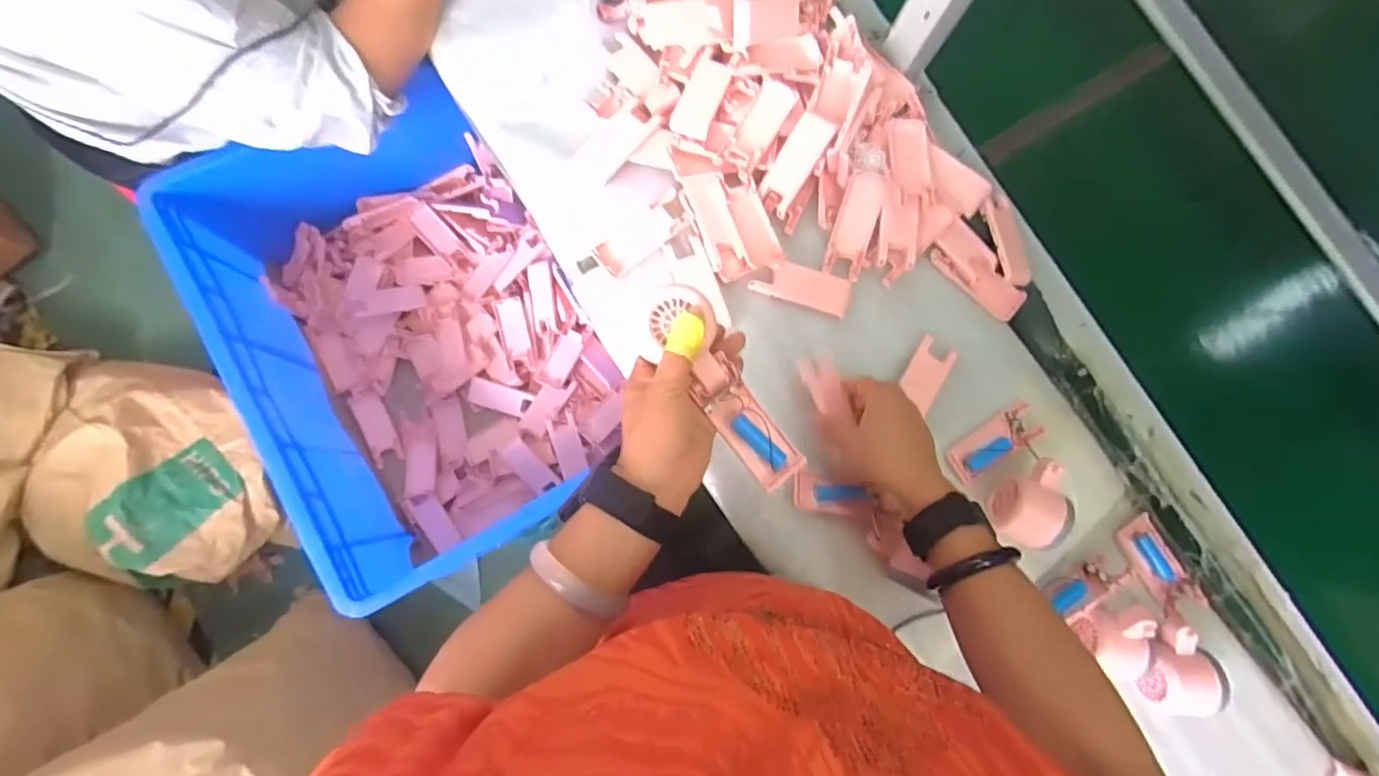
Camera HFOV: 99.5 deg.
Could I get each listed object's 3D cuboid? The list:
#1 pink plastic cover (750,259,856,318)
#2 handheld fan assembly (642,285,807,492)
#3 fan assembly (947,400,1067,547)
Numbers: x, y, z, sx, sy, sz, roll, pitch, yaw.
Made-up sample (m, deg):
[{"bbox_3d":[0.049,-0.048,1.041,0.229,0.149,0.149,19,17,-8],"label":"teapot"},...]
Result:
[{"bbox_3d":[0.117,-0.105,0.597,0.100,0.013,0.039,18,81,-3],"label":"pink plastic cover"},{"bbox_3d":[0.023,0.003,0.428,0.055,0.022,0.166,-37,104,-9],"label":"handheld fan assembly"},{"bbox_3d":[0.323,0.084,0.557,0.107,0.050,0.108,-33,87,-9],"label":"fan assembly"}]

